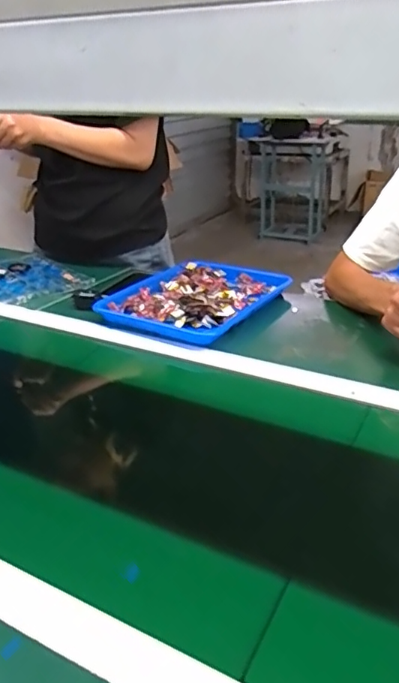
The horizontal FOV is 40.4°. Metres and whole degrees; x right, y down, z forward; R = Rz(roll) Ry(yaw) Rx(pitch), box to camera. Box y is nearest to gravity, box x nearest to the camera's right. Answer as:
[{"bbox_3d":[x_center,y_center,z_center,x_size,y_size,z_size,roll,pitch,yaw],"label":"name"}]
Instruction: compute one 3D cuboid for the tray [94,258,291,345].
[{"bbox_3d":[0.004,-0.085,0.995,0.239,0.030,0.339,18,32,33],"label":"tray"}]

